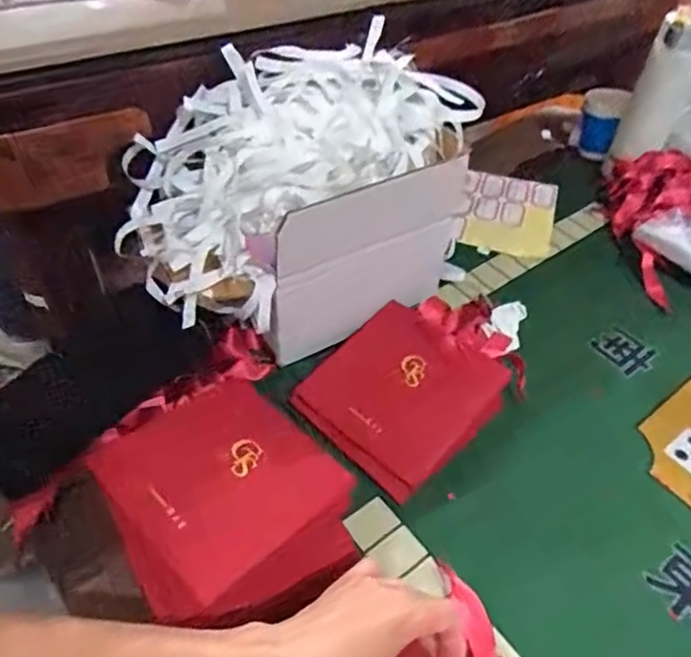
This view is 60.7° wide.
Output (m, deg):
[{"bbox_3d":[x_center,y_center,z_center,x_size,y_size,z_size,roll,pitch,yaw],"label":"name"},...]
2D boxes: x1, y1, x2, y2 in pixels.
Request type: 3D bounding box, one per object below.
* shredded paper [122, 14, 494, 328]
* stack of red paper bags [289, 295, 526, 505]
[{"bbox_3d":[-0.044,-0.143,0.515,0.319,0.153,0.152,-28,56,-28],"label":"shredded paper"},{"bbox_3d":[0.077,0.039,0.554,0.224,0.044,0.148,-31,57,-30],"label":"stack of red paper bags"}]

